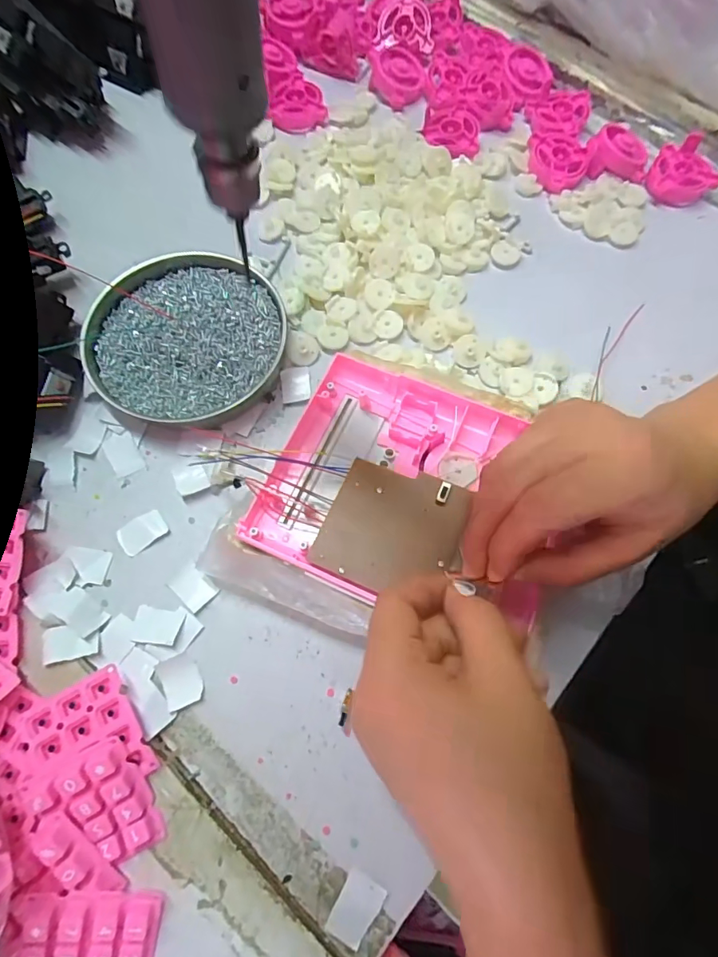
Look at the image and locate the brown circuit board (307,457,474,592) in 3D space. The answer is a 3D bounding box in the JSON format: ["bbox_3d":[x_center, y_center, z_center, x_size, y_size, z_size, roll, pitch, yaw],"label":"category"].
[{"bbox_3d":[0.019,0.027,0.268,0.073,0.004,0.071,22,73,9],"label":"brown circuit board"}]

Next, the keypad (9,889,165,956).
[{"bbox_3d":[-0.126,0.214,0.219,0.063,0.008,0.045,12,81,-10],"label":"keypad"}]

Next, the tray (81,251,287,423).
[{"bbox_3d":[-0.122,-0.102,0.342,0.136,0.019,0.124,1,70,-2],"label":"tray"}]

